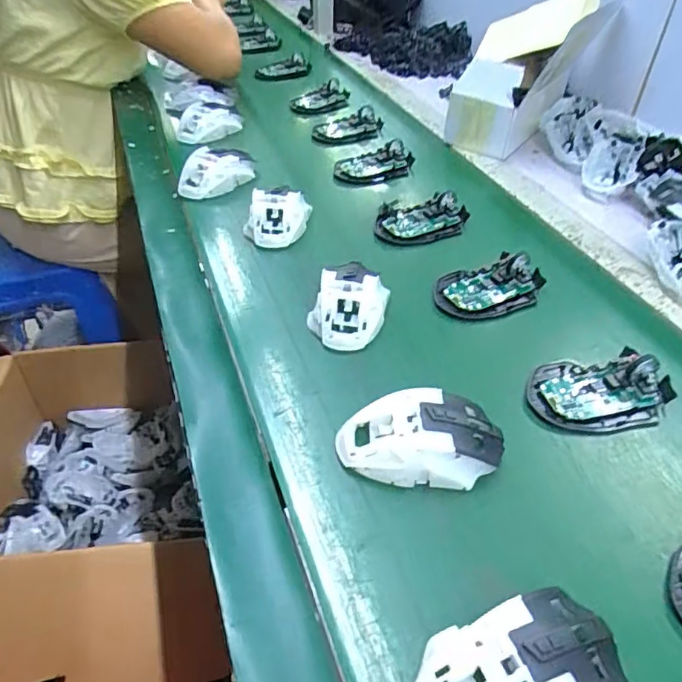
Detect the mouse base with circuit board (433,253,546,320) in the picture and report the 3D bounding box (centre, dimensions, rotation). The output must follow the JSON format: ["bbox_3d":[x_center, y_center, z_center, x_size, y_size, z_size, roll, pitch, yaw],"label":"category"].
[{"bbox_3d":[0.150,-0.056,0.543,0.113,0.024,0.068,-14,45,-16],"label":"mouse base with circuit board"}]

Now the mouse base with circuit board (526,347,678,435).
[{"bbox_3d":[0.211,0.036,0.443,0.114,0.027,0.073,-2,43,-5],"label":"mouse base with circuit board"}]

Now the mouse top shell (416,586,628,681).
[{"bbox_3d":[0.090,0.170,0.278,0.116,0.037,0.065,-13,44,-16],"label":"mouse top shell"}]

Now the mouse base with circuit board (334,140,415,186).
[{"bbox_3d":[0.048,-0.240,0.738,0.118,0.025,0.055,-16,45,-19],"label":"mouse base with circuit board"}]

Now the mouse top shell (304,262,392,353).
[{"bbox_3d":[0.006,-0.032,0.499,0.068,0.036,0.084,7,43,6],"label":"mouse top shell"}]

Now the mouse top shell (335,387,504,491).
[{"bbox_3d":[0.057,0.066,0.390,0.115,0.036,0.072,-5,43,-8],"label":"mouse top shell"}]

